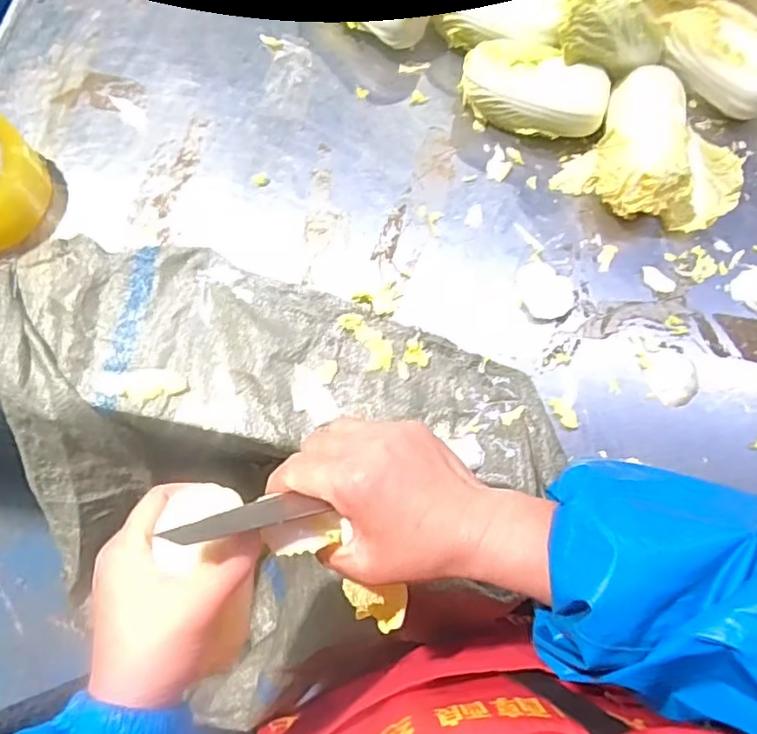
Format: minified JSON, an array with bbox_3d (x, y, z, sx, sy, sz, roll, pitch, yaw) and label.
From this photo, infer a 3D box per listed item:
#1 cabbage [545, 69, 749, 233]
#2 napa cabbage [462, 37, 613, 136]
[{"bbox_3d":[0.263,-0.192,0.575,0.142,0.061,0.131,37,75,9],"label":"cabbage"},{"bbox_3d":[0.145,-0.258,0.591,0.138,0.060,0.059,21,73,4],"label":"napa cabbage"}]

